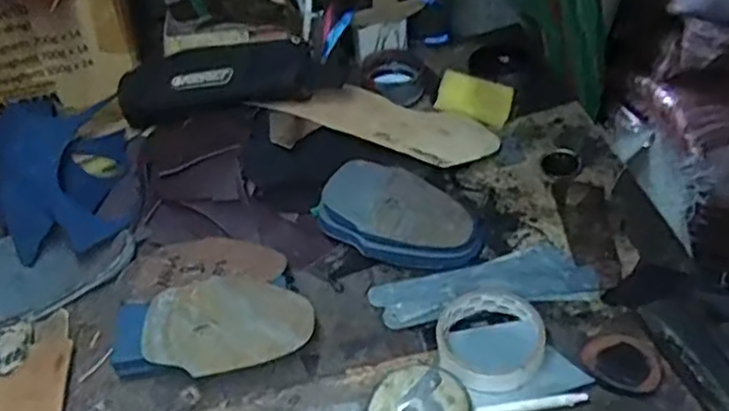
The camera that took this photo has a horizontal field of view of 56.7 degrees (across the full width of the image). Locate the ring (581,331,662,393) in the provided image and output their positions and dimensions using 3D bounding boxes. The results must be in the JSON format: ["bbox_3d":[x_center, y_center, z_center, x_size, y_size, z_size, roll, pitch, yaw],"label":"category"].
[{"bbox_3d":[0.202,0.121,0.528,0.059,0.012,0.048,30,54,28],"label":"ring"}]

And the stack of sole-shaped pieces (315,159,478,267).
[{"bbox_3d":[0.038,0.007,0.666,0.153,0.034,0.099,18,50,19],"label":"stack of sole-shaped pieces"}]

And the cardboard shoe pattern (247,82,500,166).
[{"bbox_3d":[0.020,-0.089,0.741,0.251,0.015,0.110,8,41,-6],"label":"cardboard shoe pattern"}]

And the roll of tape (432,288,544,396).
[{"bbox_3d":[0.101,0.110,0.553,0.083,0.035,0.089,-2,46,2],"label":"roll of tape"}]

